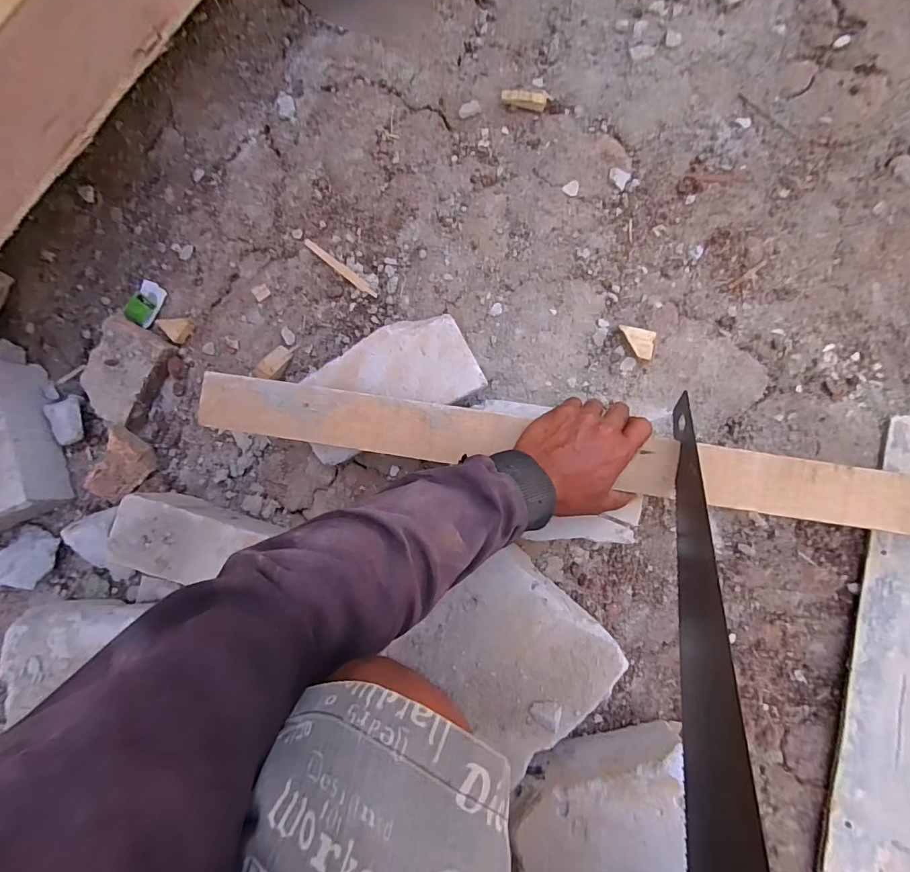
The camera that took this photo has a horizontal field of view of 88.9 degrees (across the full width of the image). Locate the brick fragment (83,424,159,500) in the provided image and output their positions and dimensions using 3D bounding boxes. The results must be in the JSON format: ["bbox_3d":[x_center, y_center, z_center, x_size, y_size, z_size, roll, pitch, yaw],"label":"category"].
[{"bbox_3d":[-0.426,0.039,0.596,0.060,0.056,0.094,26,90,7],"label":"brick fragment"}]

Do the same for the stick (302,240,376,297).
[{"bbox_3d":[-0.145,-0.212,0.588,0.118,0.005,0.011,40,92,7],"label":"stick"}]

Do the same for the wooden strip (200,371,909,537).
[{"bbox_3d":[0.125,0.019,0.431,0.742,0.016,0.054,9,88,3],"label":"wooden strip"}]

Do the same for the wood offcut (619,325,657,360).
[{"bbox_3d":[0.209,-0.108,0.541,0.041,0.023,0.032,18,89,7],"label":"wood offcut"}]

